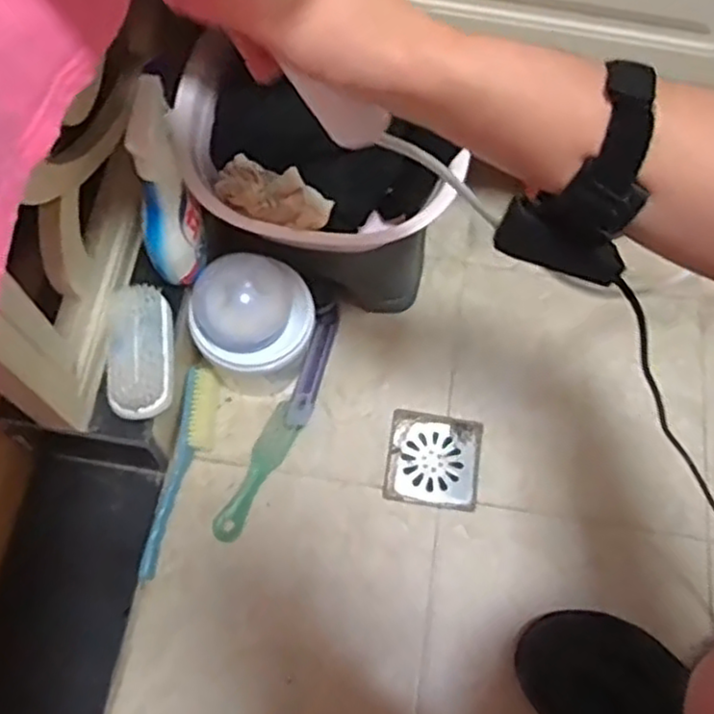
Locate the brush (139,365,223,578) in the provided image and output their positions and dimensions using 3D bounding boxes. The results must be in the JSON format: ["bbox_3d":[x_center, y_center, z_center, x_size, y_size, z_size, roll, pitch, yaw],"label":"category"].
[{"bbox_3d":[-0.185,0.121,0.761,0.037,0.033,0.222,11,69,2],"label":"brush"}]

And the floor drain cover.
[{"bbox_3d":[0.087,0.116,0.810,0.103,0.009,0.107,9,69,1],"label":"floor drain cover"}]

